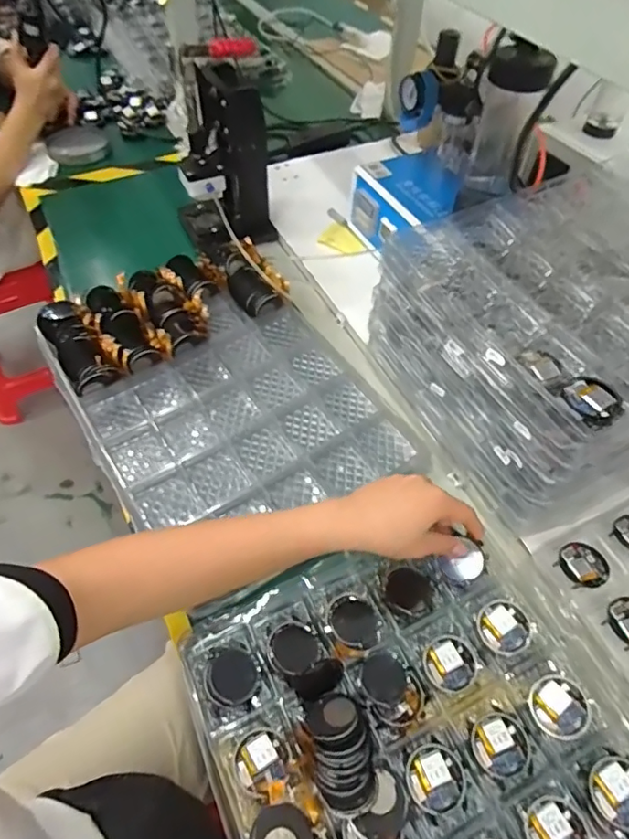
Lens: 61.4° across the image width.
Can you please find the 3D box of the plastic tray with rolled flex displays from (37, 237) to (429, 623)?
[{"bbox_3d":[-0.109,-0.038,0.620,0.299,0.067,0.420,-29,59,-22],"label":"plastic tray with rolled flex displays"}]

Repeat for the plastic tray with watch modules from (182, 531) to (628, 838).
[{"bbox_3d":[0.121,0.296,0.383,0.310,0.031,0.457,-21,56,-18],"label":"plastic tray with watch modules"}]

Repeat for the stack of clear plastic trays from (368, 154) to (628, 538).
[{"bbox_3d":[0.328,-0.115,0.596,0.446,0.161,0.308,-19,56,-16],"label":"stack of clear plastic trays"}]

